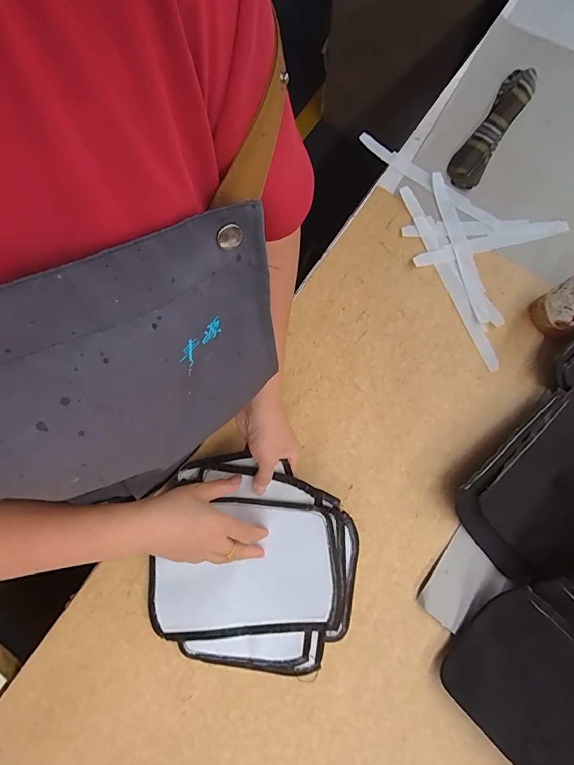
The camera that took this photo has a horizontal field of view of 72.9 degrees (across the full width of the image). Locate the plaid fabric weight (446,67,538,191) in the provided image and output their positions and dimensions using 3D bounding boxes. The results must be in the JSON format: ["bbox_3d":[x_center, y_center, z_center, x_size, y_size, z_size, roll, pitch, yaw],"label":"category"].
[{"bbox_3d":[0.343,-0.426,0.654,0.056,0.047,0.265,32,75,8],"label":"plaid fabric weight"}]

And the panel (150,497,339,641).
[{"bbox_3d":[-0.053,0.213,0.448,0.214,0.018,0.149,-4,89,5],"label":"panel"}]

